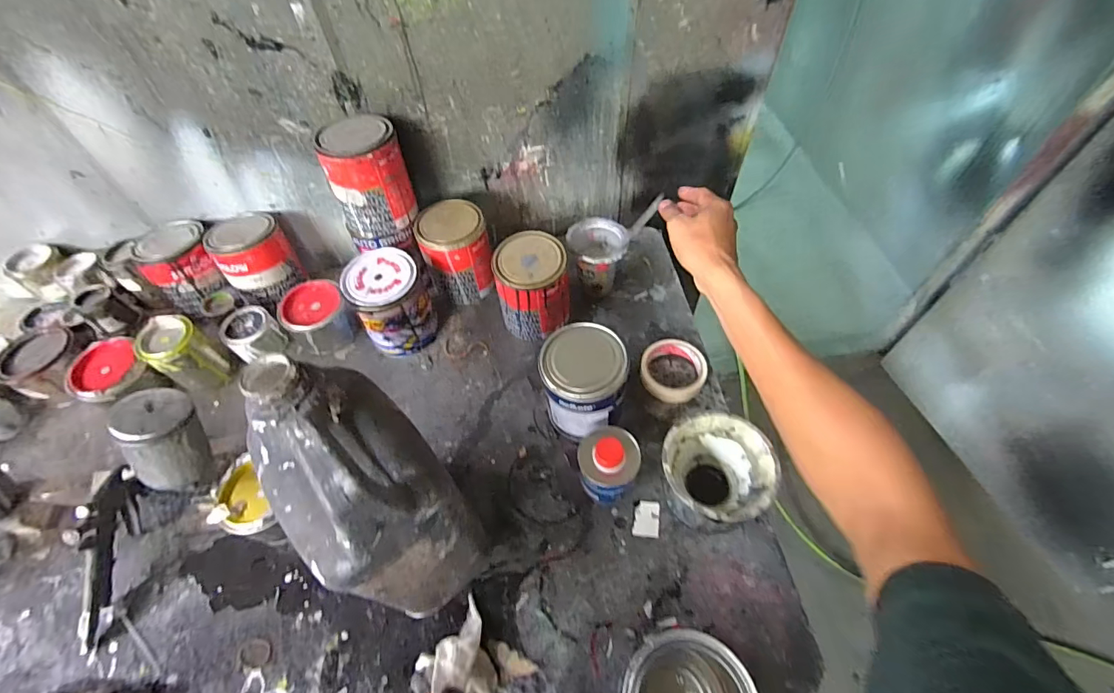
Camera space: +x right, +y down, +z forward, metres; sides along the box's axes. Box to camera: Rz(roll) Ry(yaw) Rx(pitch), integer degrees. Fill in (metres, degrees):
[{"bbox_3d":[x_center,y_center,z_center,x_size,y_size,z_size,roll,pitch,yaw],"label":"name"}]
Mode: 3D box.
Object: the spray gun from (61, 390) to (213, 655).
[{"bbox_3d":[-0.497,0.189,0.556,0.095,0.110,0.283,26,92,19],"label":"spray gun"}]

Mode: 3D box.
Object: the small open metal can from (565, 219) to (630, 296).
[{"bbox_3d":[0.063,-0.134,0.764,0.085,0.115,0.088,-1,54,1],"label":"small open metal can"}]

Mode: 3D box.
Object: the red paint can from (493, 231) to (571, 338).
[{"bbox_3d":[-0.036,-0.085,0.717,0.104,0.140,0.102,-1,54,1],"label":"red paint can"}]

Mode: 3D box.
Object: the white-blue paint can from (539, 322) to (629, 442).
[{"bbox_3d":[0.034,0.055,0.621,0.102,0.139,0.108,-1,54,1],"label":"white-blue paint can"}]

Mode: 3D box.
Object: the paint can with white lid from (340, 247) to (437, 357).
[{"bbox_3d":[-0.248,-0.061,0.715,0.100,0.141,0.106,-1,54,1],"label":"paint can with white lid"}]

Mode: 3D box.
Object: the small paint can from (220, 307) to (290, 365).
[{"bbox_3d":[-0.480,-0.015,0.743,0.076,0.060,0.075,30,60,22],"label":"small paint can"}]

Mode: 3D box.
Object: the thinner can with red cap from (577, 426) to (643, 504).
[{"bbox_3d":[0.063,0.145,0.580,0.071,0.091,0.065,-1,54,1],"label":"thinner can with red cap"}]

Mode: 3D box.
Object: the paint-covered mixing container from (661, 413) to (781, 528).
[{"bbox_3d":[0.186,0.157,0.567,0.120,0.090,0.120,-1,54,1],"label":"paint-covered mixing container"}]

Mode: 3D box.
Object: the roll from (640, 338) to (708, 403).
[{"bbox_3d":[0.171,0.032,0.692,0.093,0.030,0.109,6,54,6],"label":"roll"}]

